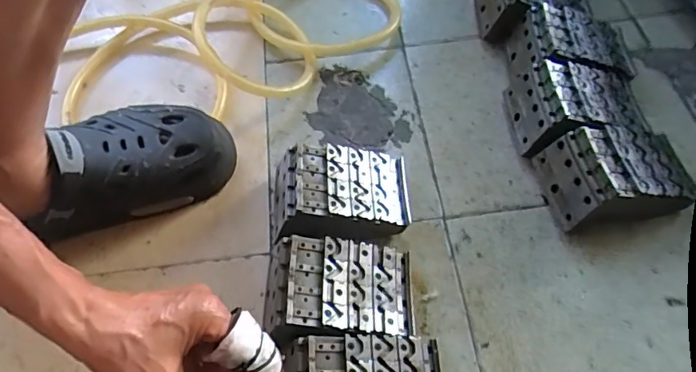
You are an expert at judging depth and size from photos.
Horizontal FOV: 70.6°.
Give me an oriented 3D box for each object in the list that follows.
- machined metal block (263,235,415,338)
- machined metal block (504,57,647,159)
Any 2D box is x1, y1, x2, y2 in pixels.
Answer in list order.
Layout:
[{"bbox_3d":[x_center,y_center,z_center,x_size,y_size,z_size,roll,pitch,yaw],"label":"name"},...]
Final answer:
[{"bbox_3d":[-0.008,0.090,0.441,0.129,0.063,0.086,-2,58,3],"label":"machined metal block"},{"bbox_3d":[0.249,-0.087,0.534,0.135,0.061,0.097,-8,58,-1],"label":"machined metal block"}]

